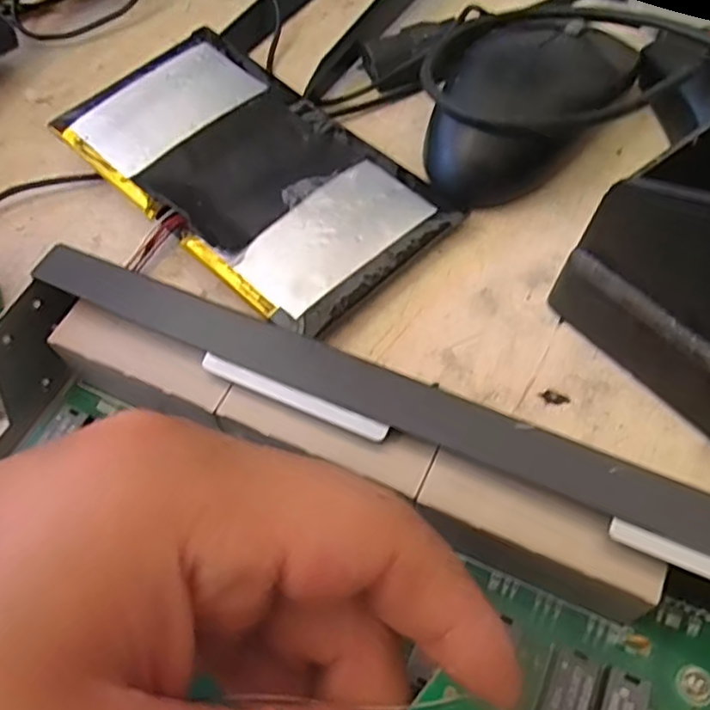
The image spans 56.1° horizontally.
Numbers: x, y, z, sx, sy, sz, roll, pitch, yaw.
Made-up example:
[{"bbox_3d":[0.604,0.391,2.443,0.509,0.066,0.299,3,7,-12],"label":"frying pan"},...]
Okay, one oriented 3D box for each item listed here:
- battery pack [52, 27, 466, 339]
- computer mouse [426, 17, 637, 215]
[{"bbox_3d":[-0.041,-0.073,0.258,0.146,0.012,0.081,41,67,19],"label":"battery pack"},{"bbox_3d":[0.064,-0.096,0.261,0.050,0.033,0.090,39,69,22],"label":"computer mouse"}]

